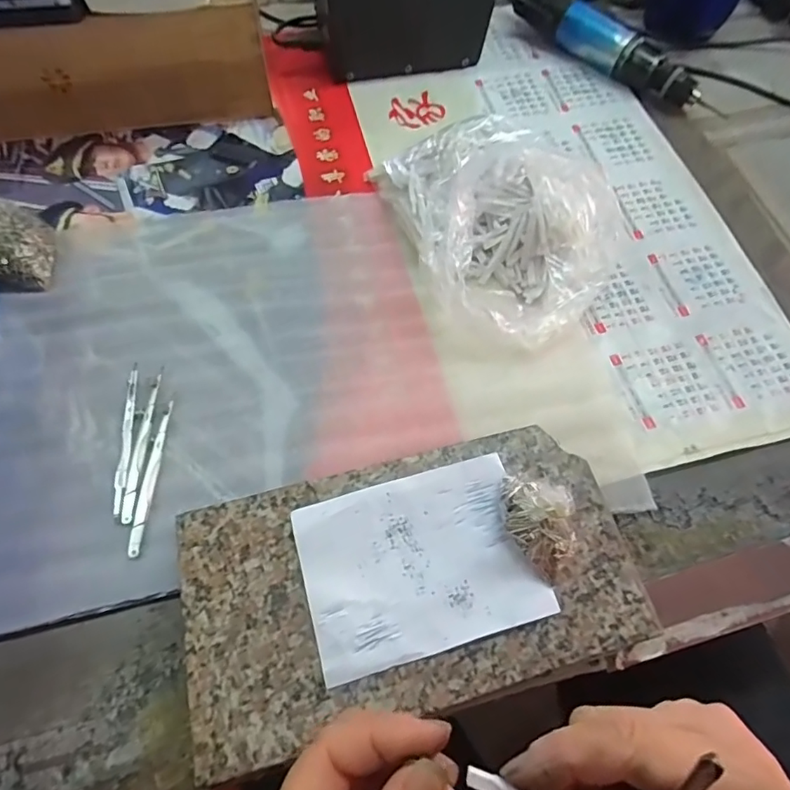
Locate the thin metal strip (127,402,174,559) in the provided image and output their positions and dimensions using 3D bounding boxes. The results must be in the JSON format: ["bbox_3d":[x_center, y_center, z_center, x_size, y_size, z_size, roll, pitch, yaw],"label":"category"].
[{"bbox_3d":[-0.157,0.051,0.335,0.008,0.004,0.100,1,64,-1],"label":"thin metal strip"}]

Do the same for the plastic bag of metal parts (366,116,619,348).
[{"bbox_3d":[0.077,-0.130,0.390,0.137,0.079,0.195,-13,65,-8],"label":"plastic bag of metal parts"}]

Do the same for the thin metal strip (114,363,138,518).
[{"bbox_3d":[-0.177,0.027,0.345,0.008,0.004,0.105,-4,64,-3],"label":"thin metal strip"}]

